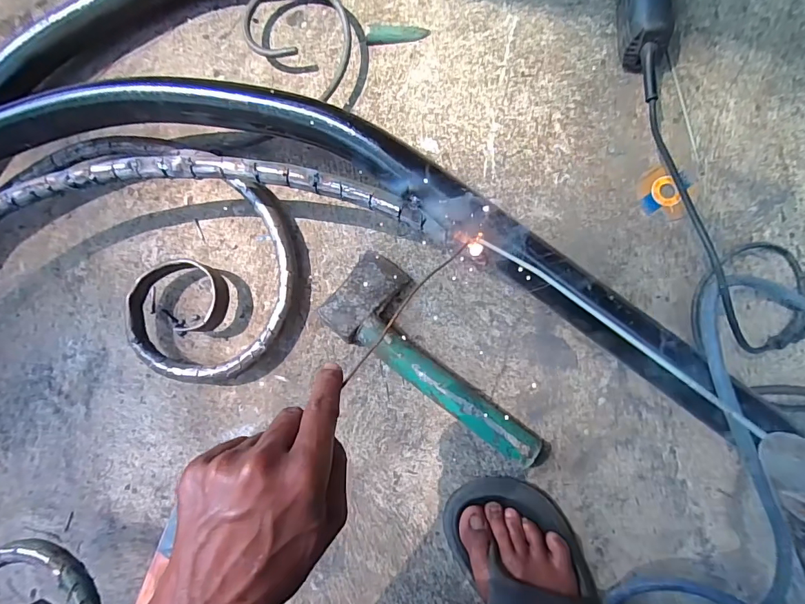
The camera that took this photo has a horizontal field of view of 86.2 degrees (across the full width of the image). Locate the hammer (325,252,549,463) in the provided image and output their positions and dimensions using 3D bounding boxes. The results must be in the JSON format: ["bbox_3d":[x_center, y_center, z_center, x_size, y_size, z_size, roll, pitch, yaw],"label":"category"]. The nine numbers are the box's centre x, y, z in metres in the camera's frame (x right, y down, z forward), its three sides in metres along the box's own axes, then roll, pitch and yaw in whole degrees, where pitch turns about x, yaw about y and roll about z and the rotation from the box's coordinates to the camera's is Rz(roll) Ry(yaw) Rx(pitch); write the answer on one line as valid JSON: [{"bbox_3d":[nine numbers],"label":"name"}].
[{"bbox_3d":[0.039,0.058,0.442,0.261,0.040,0.093,38,89,9],"label":"hammer"}]

